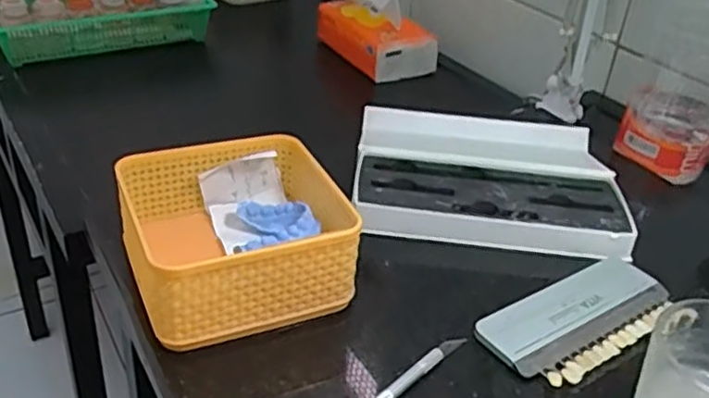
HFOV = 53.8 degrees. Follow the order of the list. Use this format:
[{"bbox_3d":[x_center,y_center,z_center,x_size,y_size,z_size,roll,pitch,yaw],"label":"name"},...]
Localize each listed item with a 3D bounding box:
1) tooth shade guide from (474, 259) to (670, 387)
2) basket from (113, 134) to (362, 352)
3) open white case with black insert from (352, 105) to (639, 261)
[{"bbox_3d":[0.152,0.076,0.460,0.147,0.009,0.064,-21,39,-31],"label":"tooth shade guide"},{"bbox_3d":[-0.077,0.022,0.462,0.135,0.064,0.131,-11,36,-24],"label":"basket"},{"bbox_3d":[0.110,-0.026,0.592,0.210,0.024,0.195,6,30,2],"label":"open white case with black insert"}]

